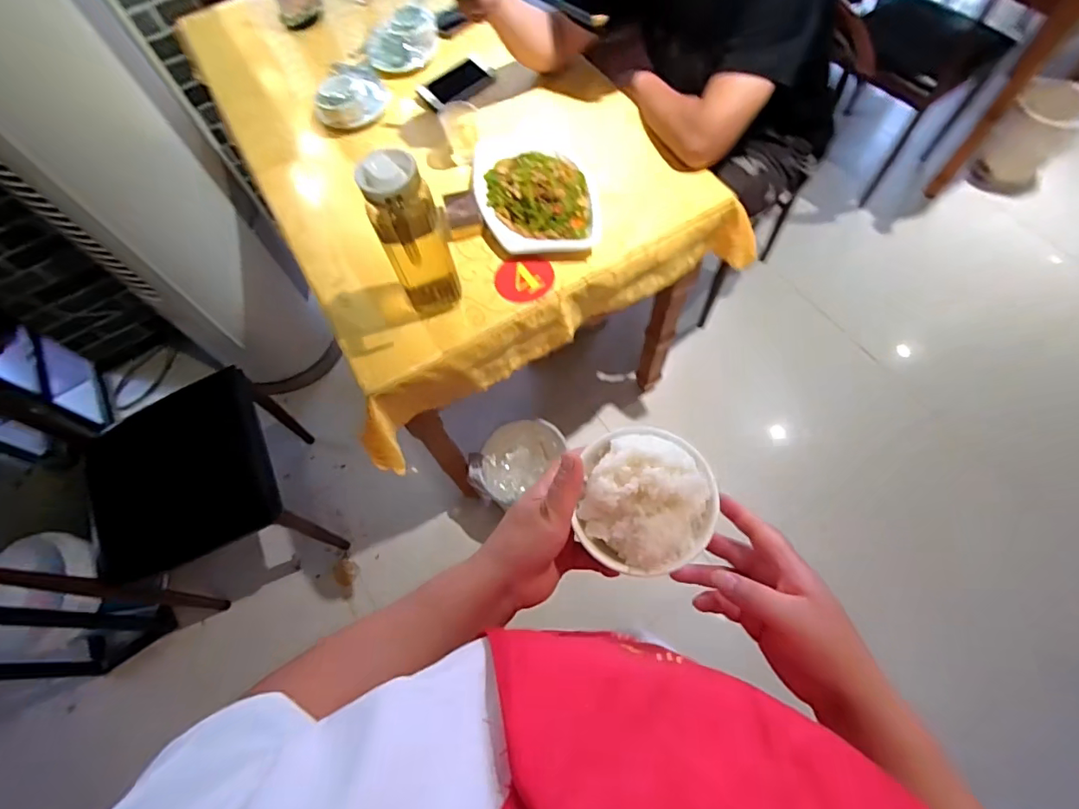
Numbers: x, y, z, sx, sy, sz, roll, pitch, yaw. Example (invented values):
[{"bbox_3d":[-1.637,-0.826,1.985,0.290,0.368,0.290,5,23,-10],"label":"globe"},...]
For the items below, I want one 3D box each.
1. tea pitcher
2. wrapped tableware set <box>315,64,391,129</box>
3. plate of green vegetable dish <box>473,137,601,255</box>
[{"bbox_3d":[-0.169,-0.217,0.712,0.084,0.240,0.101,-21,67,-9],"label":"tea pitcher"},{"bbox_3d":[-0.360,-0.593,0.984,0.121,0.060,0.129,15,66,7],"label":"wrapped tableware set"},{"bbox_3d":[-0.008,-0.369,0.861,0.202,0.062,0.253,-3,65,-1],"label":"plate of green vegetable dish"}]

